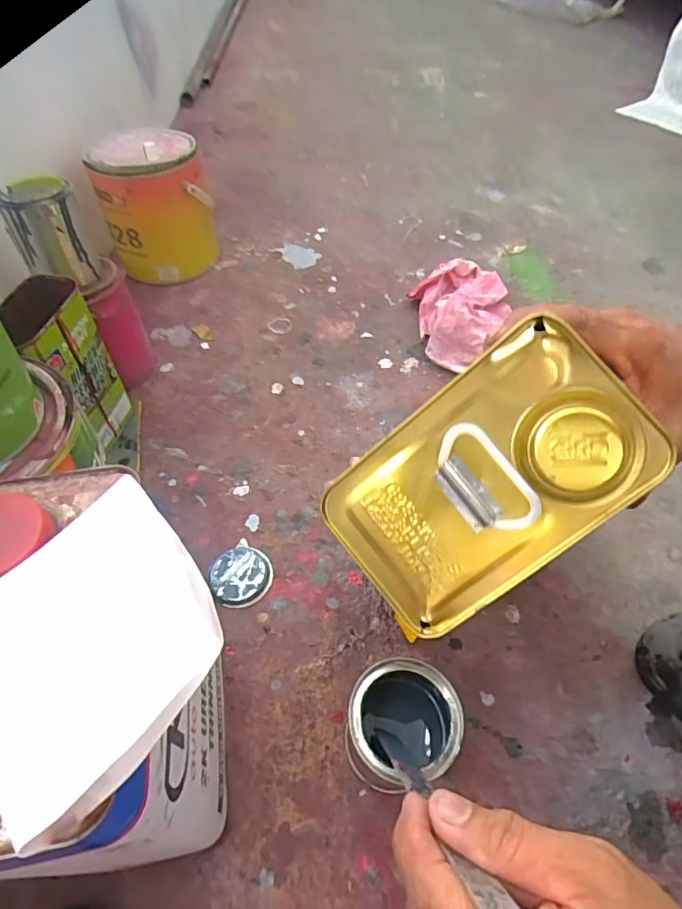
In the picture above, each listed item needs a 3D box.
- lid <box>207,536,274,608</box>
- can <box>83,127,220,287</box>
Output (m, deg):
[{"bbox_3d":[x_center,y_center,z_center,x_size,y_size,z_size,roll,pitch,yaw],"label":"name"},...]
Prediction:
[{"bbox_3d":[-0.098,0.117,0.495,0.059,0.015,0.058,0,52,0],"label":"lid"},{"bbox_3d":[-0.283,-0.376,0.780,0.147,0.166,0.139,0,52,0],"label":"can"}]

